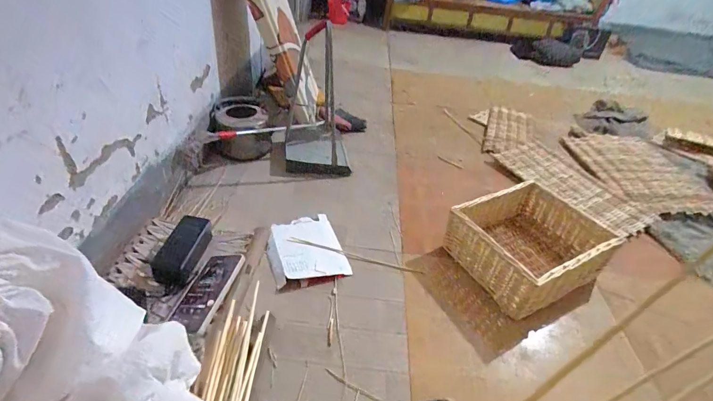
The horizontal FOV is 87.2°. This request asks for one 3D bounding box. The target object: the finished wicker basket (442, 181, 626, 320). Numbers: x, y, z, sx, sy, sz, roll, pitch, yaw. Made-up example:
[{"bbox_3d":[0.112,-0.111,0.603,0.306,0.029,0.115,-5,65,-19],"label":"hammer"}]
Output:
[{"bbox_3d":[0.546,0.120,1.192,0.458,0.175,0.366,-16,43,-28],"label":"finished wicker basket"}]

